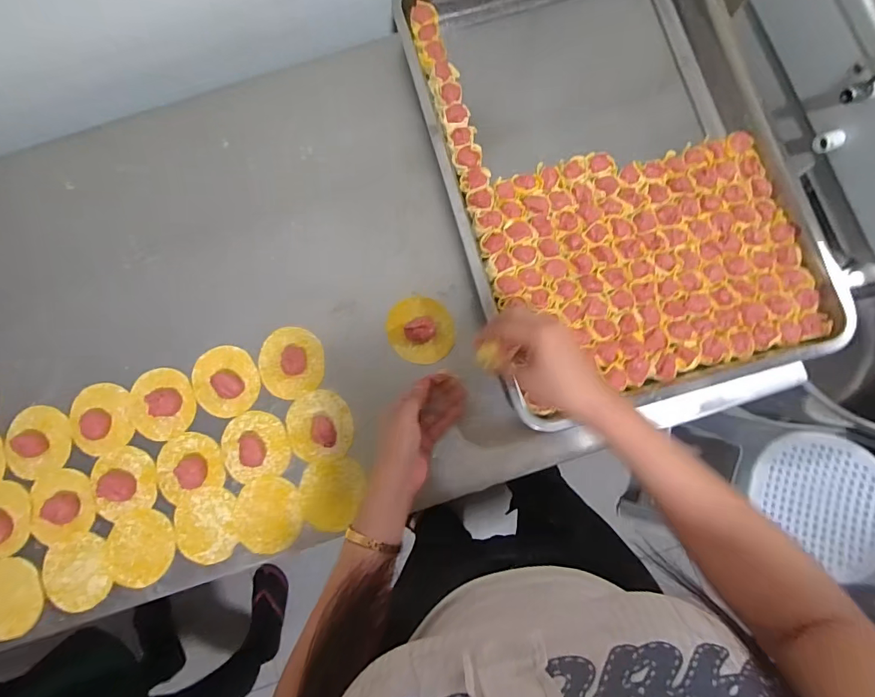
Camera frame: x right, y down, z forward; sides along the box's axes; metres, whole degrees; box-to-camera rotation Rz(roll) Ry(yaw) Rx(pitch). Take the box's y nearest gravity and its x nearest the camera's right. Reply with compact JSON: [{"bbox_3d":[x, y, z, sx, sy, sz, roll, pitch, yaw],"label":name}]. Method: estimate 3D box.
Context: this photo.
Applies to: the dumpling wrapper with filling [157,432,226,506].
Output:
[{"bbox_3d":[-0.299,0.139,0.540,0.076,0.013,0.073,-21,82,-1],"label":"dumpling wrapper with filling"}]

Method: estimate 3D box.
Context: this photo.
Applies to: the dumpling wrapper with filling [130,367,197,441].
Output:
[{"bbox_3d":[-0.339,0.067,0.549,0.078,0.019,0.083,3,83,2],"label":"dumpling wrapper with filling"}]

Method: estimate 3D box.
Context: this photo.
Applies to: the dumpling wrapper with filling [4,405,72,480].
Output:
[{"bbox_3d":[-0.490,0.114,0.553,0.082,0.012,0.083,-9,82,1],"label":"dumpling wrapper with filling"}]

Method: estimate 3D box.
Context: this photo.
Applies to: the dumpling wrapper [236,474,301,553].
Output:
[{"bbox_3d":[-0.201,0.196,0.533,0.077,0.004,0.085,-5,82,1],"label":"dumpling wrapper"}]

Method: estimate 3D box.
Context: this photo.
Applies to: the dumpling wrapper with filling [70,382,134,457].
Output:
[{"bbox_3d":[-0.411,0.085,0.550,0.074,0.018,0.083,-13,82,0],"label":"dumpling wrapper with filling"}]

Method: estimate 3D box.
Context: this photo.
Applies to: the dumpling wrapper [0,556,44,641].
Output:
[{"bbox_3d":[-0.500,0.291,0.527,0.074,0.008,0.086,1,83,-5],"label":"dumpling wrapper"}]

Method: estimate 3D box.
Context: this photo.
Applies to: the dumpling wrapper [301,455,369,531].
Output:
[{"bbox_3d":[-0.127,0.168,0.536,0.070,0.004,0.084,23,84,4],"label":"dumpling wrapper"}]

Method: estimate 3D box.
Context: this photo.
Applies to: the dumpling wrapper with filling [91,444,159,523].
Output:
[{"bbox_3d":[-0.379,0.159,0.539,0.076,0.014,0.080,0,82,2],"label":"dumpling wrapper with filling"}]

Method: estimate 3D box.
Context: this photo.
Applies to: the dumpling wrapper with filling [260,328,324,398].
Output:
[{"bbox_3d":[-0.180,0.017,0.549,0.076,0.014,0.084,5,83,2],"label":"dumpling wrapper with filling"}]

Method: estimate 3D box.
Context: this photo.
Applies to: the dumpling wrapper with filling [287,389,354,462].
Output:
[{"bbox_3d":[-0.142,0.092,0.538,0.076,0.014,0.081,-8,82,1],"label":"dumpling wrapper with filling"}]

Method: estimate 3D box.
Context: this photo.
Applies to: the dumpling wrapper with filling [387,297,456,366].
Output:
[{"bbox_3d":[-0.021,-0.024,0.555,0.077,0.033,0.083,0,82,2],"label":"dumpling wrapper with filling"}]

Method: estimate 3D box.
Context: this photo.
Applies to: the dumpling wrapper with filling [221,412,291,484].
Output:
[{"bbox_3d":[-0.220,0.115,0.535,0.078,0.024,0.078,-12,82,0],"label":"dumpling wrapper with filling"}]

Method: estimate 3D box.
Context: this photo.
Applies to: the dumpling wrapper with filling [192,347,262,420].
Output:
[{"bbox_3d":[-0.260,0.039,0.549,0.082,0.029,0.082,0,82,2],"label":"dumpling wrapper with filling"}]

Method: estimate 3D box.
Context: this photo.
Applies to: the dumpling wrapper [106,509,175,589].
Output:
[{"bbox_3d":[-0.348,0.234,0.533,0.080,0.009,0.082,0,82,2],"label":"dumpling wrapper"}]

